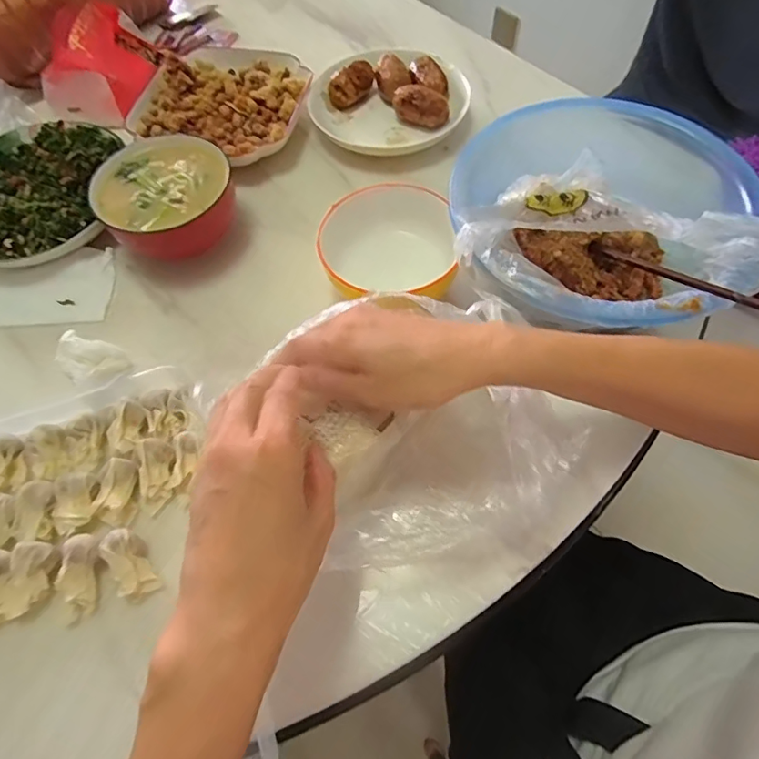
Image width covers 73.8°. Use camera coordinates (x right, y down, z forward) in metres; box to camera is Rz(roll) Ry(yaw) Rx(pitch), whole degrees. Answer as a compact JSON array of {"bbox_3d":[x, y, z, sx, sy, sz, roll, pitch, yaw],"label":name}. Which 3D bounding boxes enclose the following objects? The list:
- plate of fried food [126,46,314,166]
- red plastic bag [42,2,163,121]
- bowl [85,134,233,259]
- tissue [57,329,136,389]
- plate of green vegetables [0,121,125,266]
[{"bbox_3d":[-0.177,-0.324,0.587,0.186,0.058,0.180,-1,62,1],"label":"plate of fried food"},{"bbox_3d":[-0.337,-0.389,0.611,0.087,0.081,0.145,-6,62,-1],"label":"red plastic bag"},{"bbox_3d":[-0.207,-0.172,0.499,0.123,0.070,0.124,-1,62,1],"label":"bowl"},{"bbox_3d":[-0.246,-0.014,0.436,0.068,0.024,0.042,31,67,17],"label":"tissue"},{"bbox_3d":[-0.369,-0.191,0.532,0.178,0.034,0.199,-4,62,0],"label":"plate of green vegetables"}]

